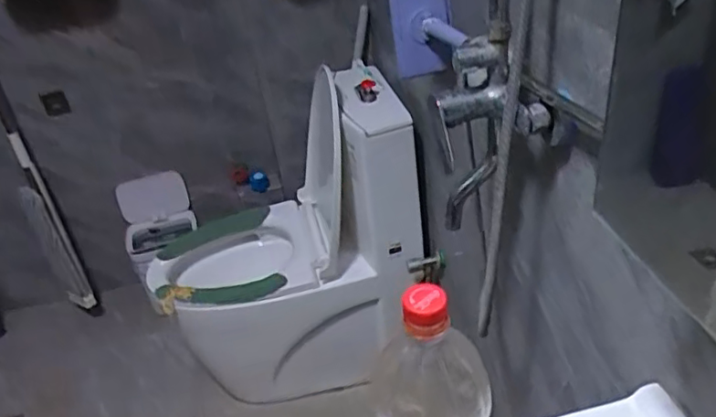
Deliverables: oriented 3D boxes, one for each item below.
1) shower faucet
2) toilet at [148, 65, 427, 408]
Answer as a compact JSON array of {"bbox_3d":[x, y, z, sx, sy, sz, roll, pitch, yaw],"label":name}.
[{"bbox_3d":[0.172,-0.089,0.804,0.146,0.247,0.107,3,36,16],"label":"shower faucet"},{"bbox_3d":[-0.191,0.081,1.654,0.662,0.746,0.473,-10,34,-3],"label":"toilet"}]

